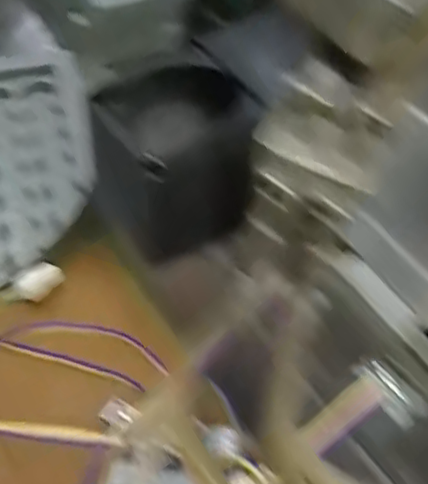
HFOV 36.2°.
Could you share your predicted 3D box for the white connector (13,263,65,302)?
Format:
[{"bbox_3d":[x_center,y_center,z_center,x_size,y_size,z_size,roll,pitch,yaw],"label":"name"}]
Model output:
[{"bbox_3d":[-0.104,0.024,0.387,0.015,0.013,0.028,37,59,21],"label":"white connector"}]

